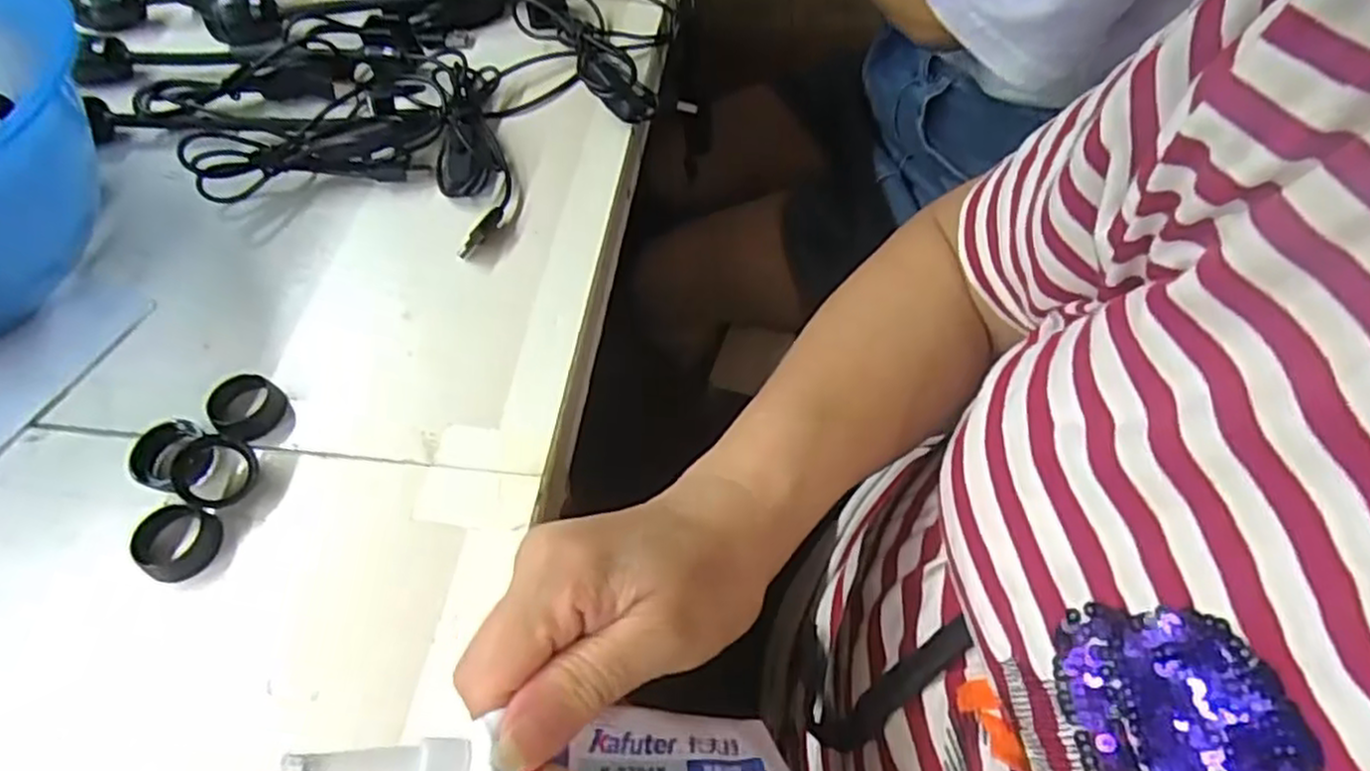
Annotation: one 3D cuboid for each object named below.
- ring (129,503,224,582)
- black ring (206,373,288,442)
[{"bbox_3d":[-0.195,0.060,0.282,0.026,0.013,0.028,-1,57,2],"label":"ring"},{"bbox_3d":[-0.186,0.010,0.313,0.027,0.013,0.027,-1,57,2],"label":"black ring"}]

